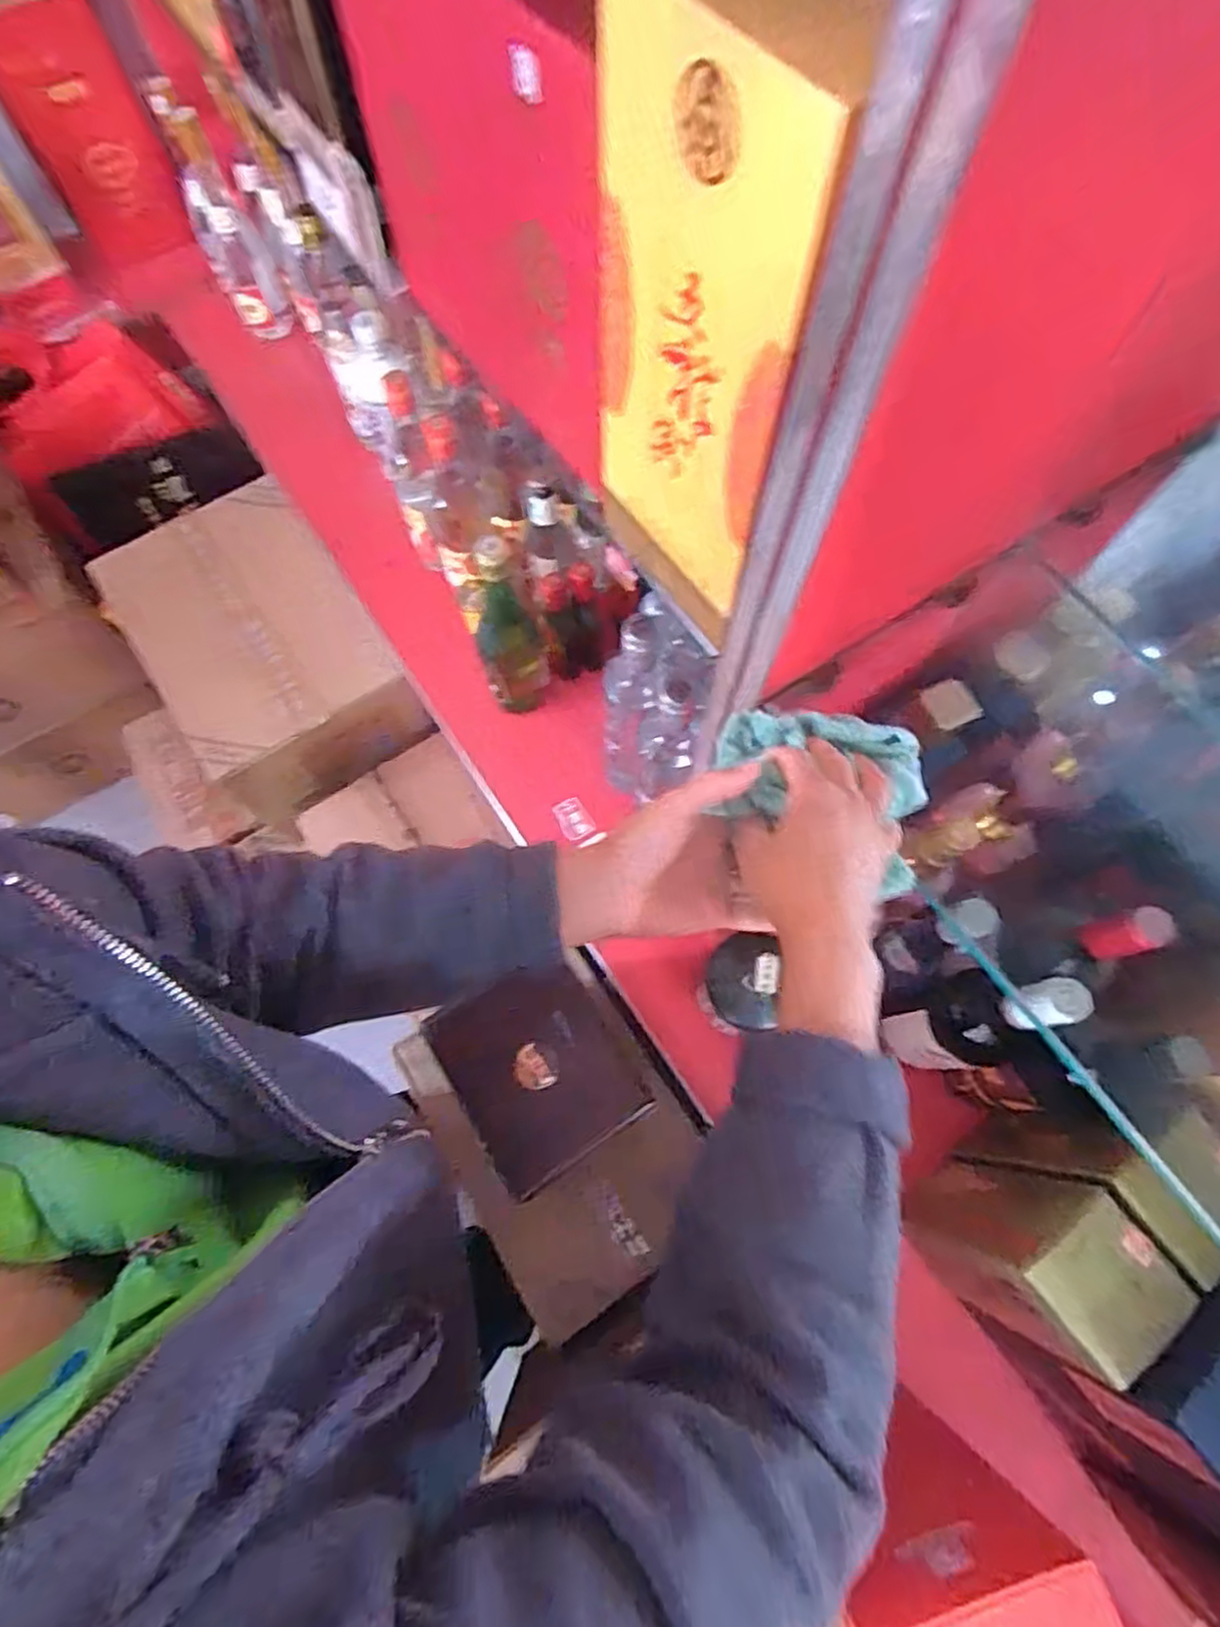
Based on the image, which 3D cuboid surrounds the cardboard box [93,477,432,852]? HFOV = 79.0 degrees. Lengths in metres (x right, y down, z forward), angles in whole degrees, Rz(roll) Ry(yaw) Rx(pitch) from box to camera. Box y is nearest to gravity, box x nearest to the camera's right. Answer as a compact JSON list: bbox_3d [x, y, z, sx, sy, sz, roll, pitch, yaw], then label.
[{"bbox_3d":[-0.495,-0.228,1.079,0.280,0.190,0.460,-34,73,-12],"label":"cardboard box"}]

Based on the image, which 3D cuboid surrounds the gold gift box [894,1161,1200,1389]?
[{"bbox_3d":[0.324,0.341,0.578,0.098,0.223,0.093,-40,74,-14],"label":"gold gift box"}]

